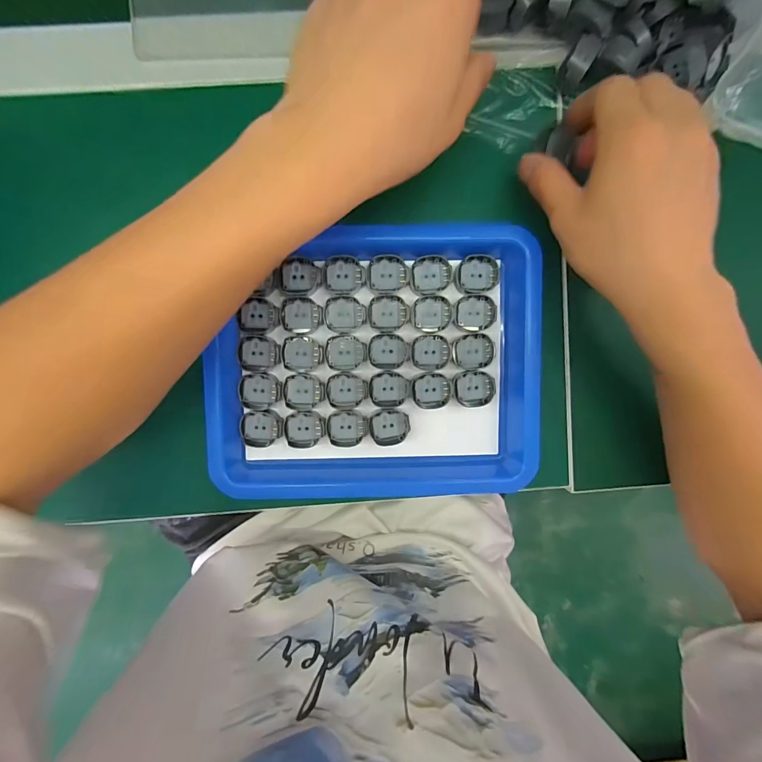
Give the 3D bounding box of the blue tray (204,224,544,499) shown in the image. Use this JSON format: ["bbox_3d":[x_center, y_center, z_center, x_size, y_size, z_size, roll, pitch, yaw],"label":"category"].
[{"bbox_3d":[-0.003,-0.009,0.261,0.211,0.038,0.187,-1,93,0],"label":"blue tray"}]

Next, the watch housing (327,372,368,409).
[{"bbox_3d":[-0.023,0.006,0.258,0.027,0.004,0.024,-2,93,0],"label":"watch housing"}]

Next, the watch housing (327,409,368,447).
[{"bbox_3d":[-0.023,0.033,0.259,0.027,0.004,0.025,4,93,0],"label":"watch housing"}]

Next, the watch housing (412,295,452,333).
[{"bbox_3d":[0.034,-0.046,0.255,0.026,0.004,0.024,3,93,0],"label":"watch housing"}]

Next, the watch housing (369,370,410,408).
[{"bbox_3d":[0.006,0.006,0.258,0.027,0.004,0.025,4,93,0],"label":"watch housing"}]

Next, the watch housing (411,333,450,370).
[{"bbox_3d":[0.034,-0.020,0.256,0.026,0.004,0.024,3,93,0],"label":"watch housing"}]

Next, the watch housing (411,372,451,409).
[{"bbox_3d":[0.035,0.007,0.259,0.026,0.004,0.025,-1,93,0],"label":"watch housing"}]

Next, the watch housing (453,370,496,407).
[{"bbox_3d":[0.064,0.005,0.262,0.027,0.009,0.024,3,93,0],"label":"watch housing"}]

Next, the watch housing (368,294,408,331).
[{"bbox_3d":[0.005,-0.046,0.253,0.026,0.004,0.023,4,93,0],"label":"watch housing"}]

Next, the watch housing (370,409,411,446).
[{"bbox_3d":[0.006,0.033,0.260,0.027,0.004,0.025,3,93,0],"label":"watch housing"}]

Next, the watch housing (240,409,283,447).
[{"bbox_3d":[-0.082,0.033,0.259,0.028,0.004,0.026,4,93,0],"label":"watch housing"}]

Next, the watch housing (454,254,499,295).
[{"bbox_3d":[0.065,-0.072,0.254,0.029,0.004,0.025,-6,93,0],"label":"watch housing"}]

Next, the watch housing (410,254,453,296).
[{"bbox_3d":[0.034,-0.071,0.253,0.027,0.004,0.026,3,93,0],"label":"watch housing"}]

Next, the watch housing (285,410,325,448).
[{"bbox_3d":[-0.052,0.034,0.258,0.027,0.004,0.025,-1,93,0],"label":"watch housing"}]

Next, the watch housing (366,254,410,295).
[{"bbox_3d":[0.005,-0.071,0.251,0.028,0.005,0.025,4,93,0],"label":"watch housing"}]

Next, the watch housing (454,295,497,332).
[{"bbox_3d":[0.065,-0.046,0.257,0.028,0.005,0.024,1,93,0],"label":"watch housing"}]

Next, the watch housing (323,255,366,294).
[{"bbox_3d":[-0.025,-0.071,0.251,0.027,0.004,0.024,5,93,0],"label":"watch housing"}]

